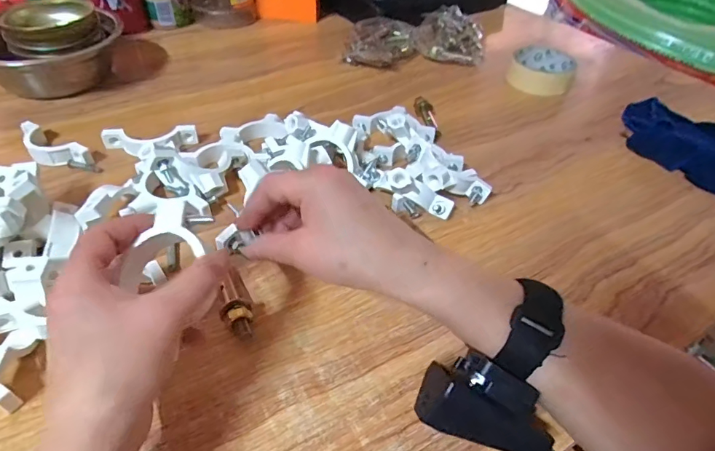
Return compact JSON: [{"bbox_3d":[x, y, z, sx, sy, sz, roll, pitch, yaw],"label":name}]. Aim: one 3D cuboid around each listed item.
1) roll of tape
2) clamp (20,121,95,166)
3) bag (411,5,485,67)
[{"bbox_3d":[0.244,-0.207,0.596,0.077,0.029,0.084,2,44,-2],"label":"roll of tape"},{"bbox_3d":[-0.294,-0.072,0.430,0.087,0.021,0.032,22,46,17],"label":"clamp"},{"bbox_3d":[0.136,-0.280,0.658,0.099,0.038,0.122,10,44,6],"label":"bag"}]

